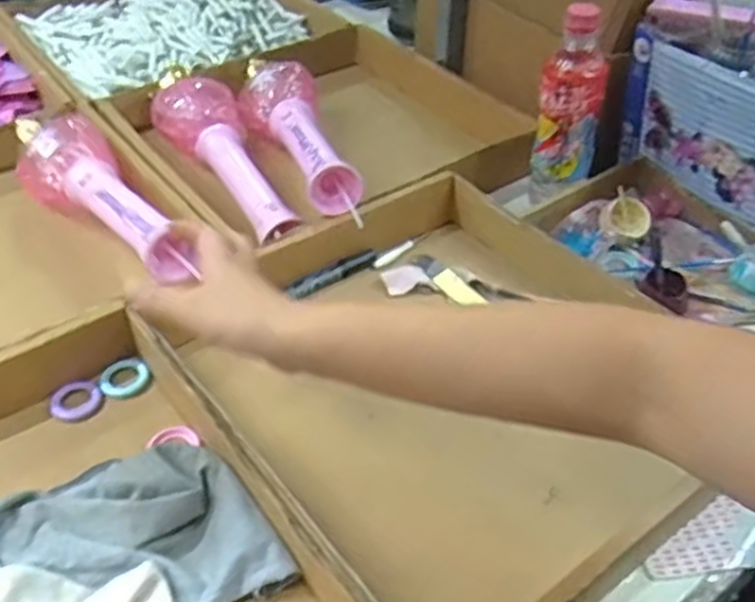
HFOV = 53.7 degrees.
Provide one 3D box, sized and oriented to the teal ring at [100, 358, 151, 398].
[{"bbox_3d":[-0.203,0.060,0.599,0.038,0.007,0.040,2,42,-1],"label":"teal ring"}]

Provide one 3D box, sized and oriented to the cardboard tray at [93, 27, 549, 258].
[{"bbox_3d":[-0.085,-0.170,0.887,0.374,0.157,0.399,-27,50,-29],"label":"cardboard tray"}]

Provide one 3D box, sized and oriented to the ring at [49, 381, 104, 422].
[{"bbox_3d":[-0.234,0.078,0.579,0.039,0.004,0.032,-18,65,-14],"label":"ring"}]

